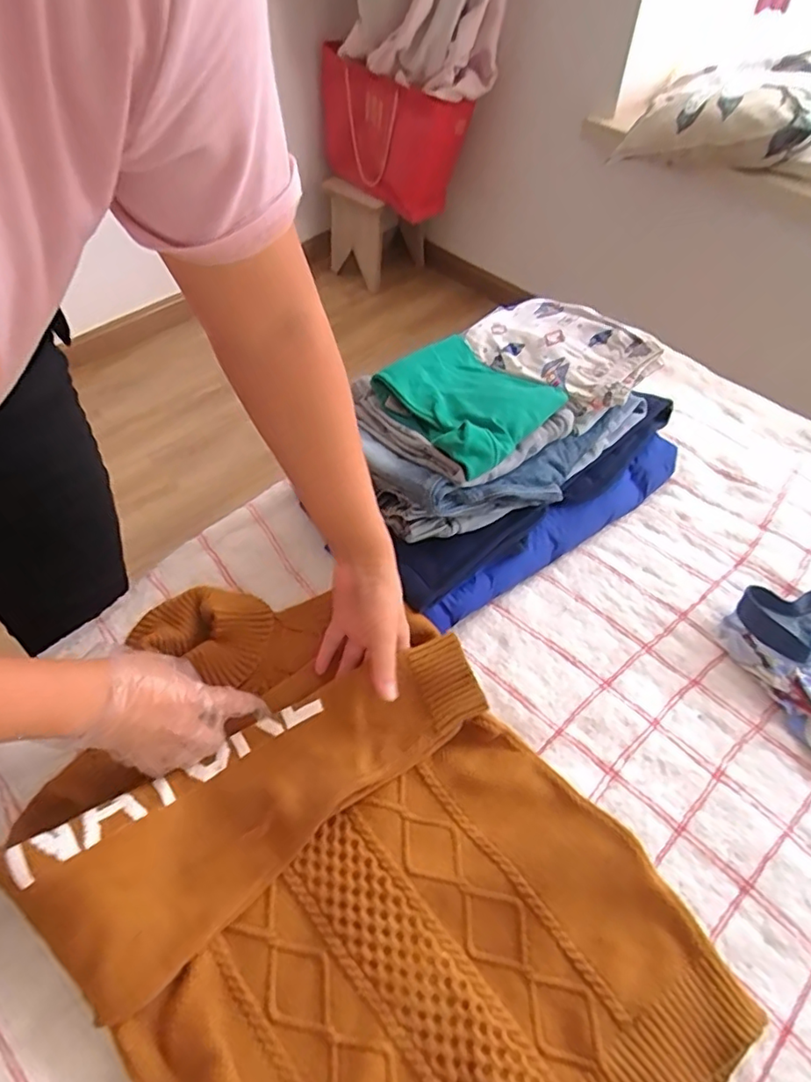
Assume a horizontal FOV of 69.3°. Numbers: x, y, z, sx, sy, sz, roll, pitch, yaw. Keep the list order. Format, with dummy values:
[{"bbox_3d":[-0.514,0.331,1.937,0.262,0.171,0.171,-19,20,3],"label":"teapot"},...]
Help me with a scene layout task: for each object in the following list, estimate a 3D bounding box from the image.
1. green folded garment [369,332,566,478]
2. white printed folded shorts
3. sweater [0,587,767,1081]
[{"bbox_3d":[0.056,-0.145,0.573,0.154,0.043,0.164,35,59,23],"label":"green folded garment"},{"bbox_3d":[0.171,-0.215,0.653,0.140,0.030,0.191,-37,61,-25],"label":"white printed folded shorts"},{"bbox_3d":[-0.048,0.248,0.444,0.349,0.048,0.529,-37,64,-26],"label":"sweater"}]

